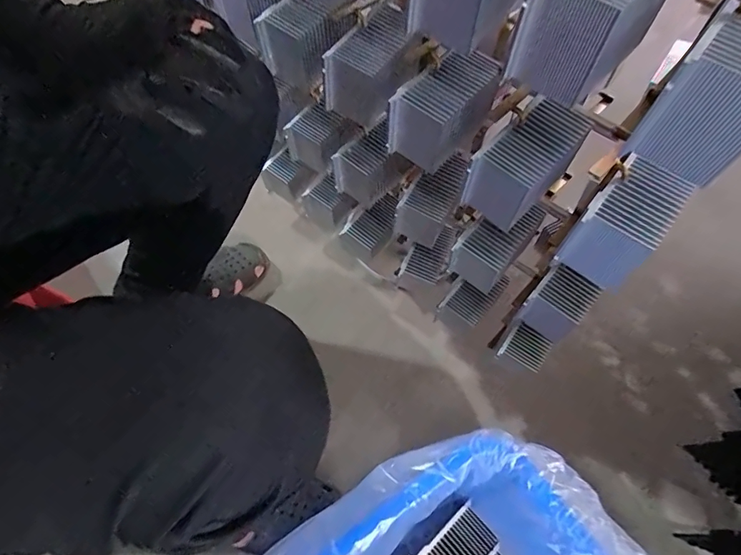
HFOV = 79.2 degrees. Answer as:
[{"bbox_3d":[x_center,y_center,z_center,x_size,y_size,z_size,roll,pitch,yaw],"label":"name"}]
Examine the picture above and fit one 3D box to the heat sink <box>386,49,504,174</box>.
[{"bbox_3d":[0.067,-0.149,0.410,0.060,0.075,0.083,40,68,21],"label":"heat sink"}]

